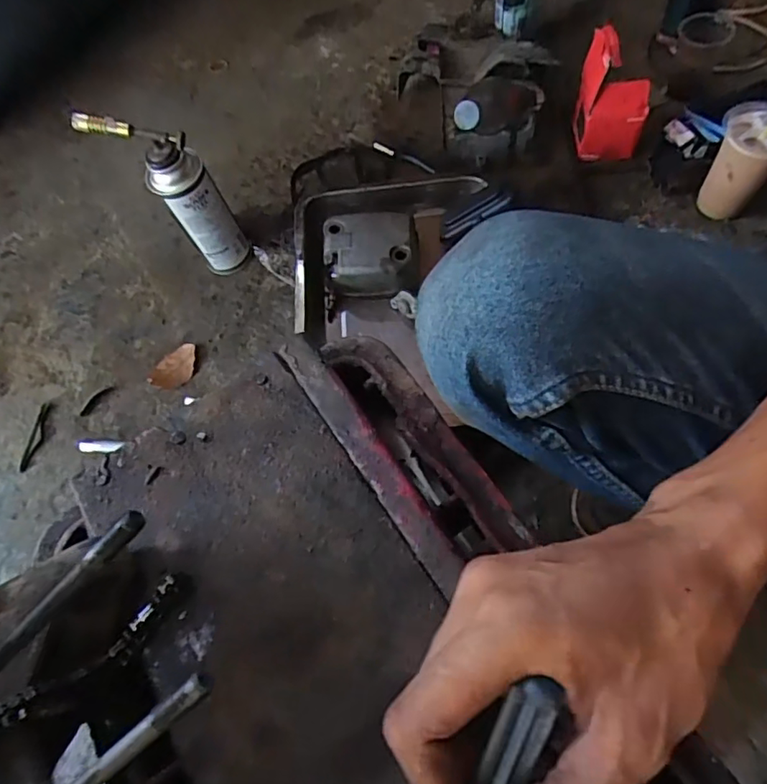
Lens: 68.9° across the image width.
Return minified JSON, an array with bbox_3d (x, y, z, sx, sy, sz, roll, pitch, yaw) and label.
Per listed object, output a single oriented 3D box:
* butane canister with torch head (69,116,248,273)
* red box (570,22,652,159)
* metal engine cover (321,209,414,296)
[{"bbox_3d":[-0.248,-0.233,0.685,0.129,0.235,0.073,19,64,11],"label":"butane canister with torch head"},{"bbox_3d":[0.303,-0.388,0.740,0.088,0.147,0.065,-4,62,-1],"label":"red box"},{"bbox_3d":[-0.016,-0.172,0.702,0.115,0.068,0.096,0,62,1],"label":"metal engine cover"}]

